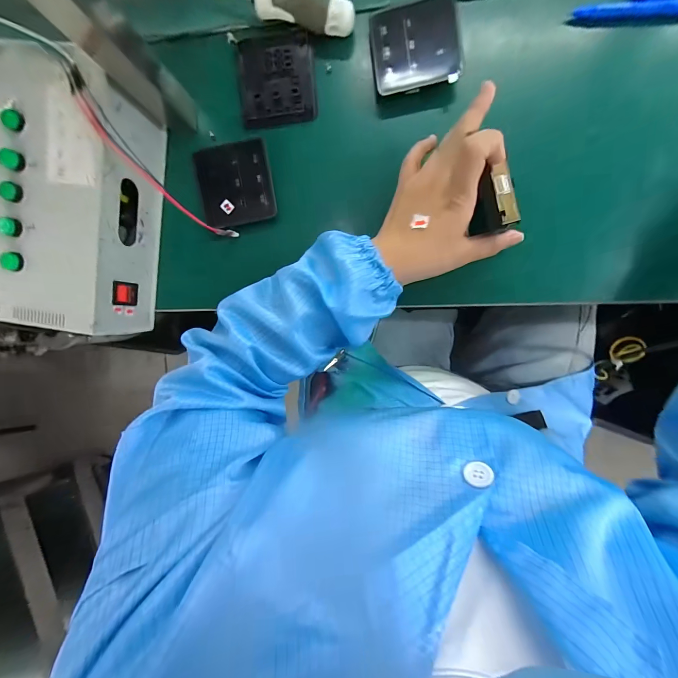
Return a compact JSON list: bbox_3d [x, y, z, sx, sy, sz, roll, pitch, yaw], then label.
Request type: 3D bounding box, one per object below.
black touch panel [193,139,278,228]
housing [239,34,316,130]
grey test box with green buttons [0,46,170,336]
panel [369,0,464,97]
[{"bbox_3d":[-0.112,-0.165,0.321,0.080,0.016,0.076,-11,92,8],"label":"black touch panel"},{"bbox_3d":[-0.065,-0.269,0.314,0.079,0.015,0.079,-2,93,8],"label":"housing"},{"bbox_3d":[-0.291,-0.135,0.311,0.212,0.081,0.243,10,95,7],"label":"grey test box with green buttons"},{"bbox_3d":[0.075,-0.286,0.296,0.081,0.018,0.080,-6,93,8],"label":"panel"}]

